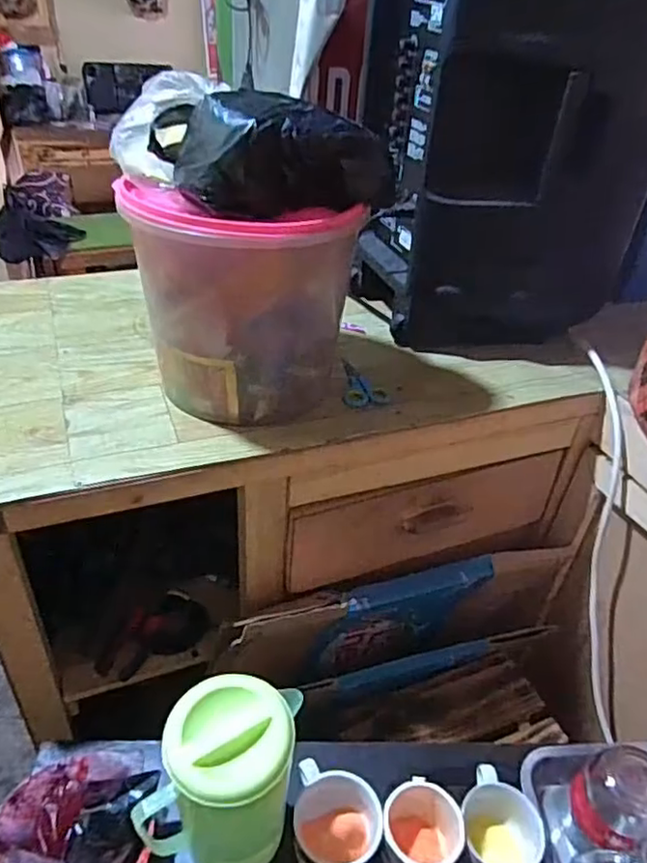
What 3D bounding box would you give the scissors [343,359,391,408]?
[{"bbox_3d":[0.048,-0.067,0.801,0.055,0.011,0.108,-2,38,-7],"label":"scissors"}]

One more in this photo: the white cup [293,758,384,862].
[{"bbox_3d":[0.013,0.400,0.627,0.086,0.079,0.093,8,38,5],"label":"white cup"}]

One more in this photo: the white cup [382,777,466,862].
[{"bbox_3d":[0.101,0.404,0.630,0.077,0.080,0.089,27,44,27],"label":"white cup"}]

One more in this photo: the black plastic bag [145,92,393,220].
[{"bbox_3d":[-0.037,-0.269,0.605,0.234,0.091,0.096,-8,39,-14],"label":"black plastic bag"}]

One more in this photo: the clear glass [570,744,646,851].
[{"bbox_3d":[0.300,0.375,0.636,0.070,0.097,0.070,2,38,-2],"label":"clear glass"}]

